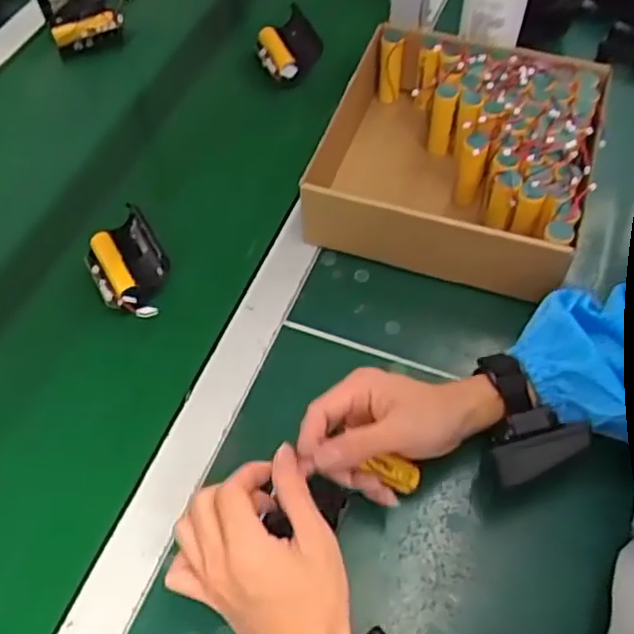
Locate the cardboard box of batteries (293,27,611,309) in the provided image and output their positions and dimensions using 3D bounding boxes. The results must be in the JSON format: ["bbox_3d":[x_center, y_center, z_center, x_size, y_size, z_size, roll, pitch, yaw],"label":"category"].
[{"bbox_3d":[0.134,-0.155,0.628,0.225,0.087,0.221,18,58,12],"label":"cardboard box of batteries"}]

